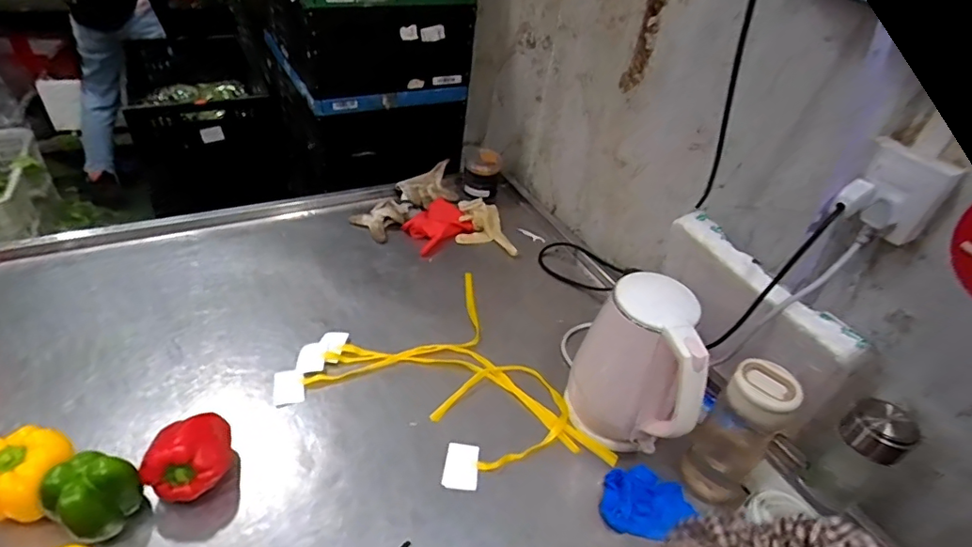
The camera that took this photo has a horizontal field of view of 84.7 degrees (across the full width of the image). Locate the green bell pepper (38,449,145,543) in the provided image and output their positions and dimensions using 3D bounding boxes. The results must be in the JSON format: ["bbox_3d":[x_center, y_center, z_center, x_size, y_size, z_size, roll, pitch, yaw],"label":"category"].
[{"bbox_3d":[-0.430,0.245,0.587,0.071,0.085,0.078,5,38,-4],"label":"green bell pepper"}]

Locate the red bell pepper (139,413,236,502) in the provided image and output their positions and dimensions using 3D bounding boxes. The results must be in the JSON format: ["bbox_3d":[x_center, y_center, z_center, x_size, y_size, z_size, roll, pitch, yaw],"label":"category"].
[{"bbox_3d":[-0.346,0.217,0.636,0.070,0.083,0.099,11,38,4],"label":"red bell pepper"}]

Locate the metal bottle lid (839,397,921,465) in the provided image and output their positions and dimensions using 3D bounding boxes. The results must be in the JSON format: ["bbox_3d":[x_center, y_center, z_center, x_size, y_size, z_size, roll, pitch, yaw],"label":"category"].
[{"bbox_3d":[0.426,0.173,0.583,0.057,0.050,0.062,5,38,-4],"label":"metal bottle lid"}]

